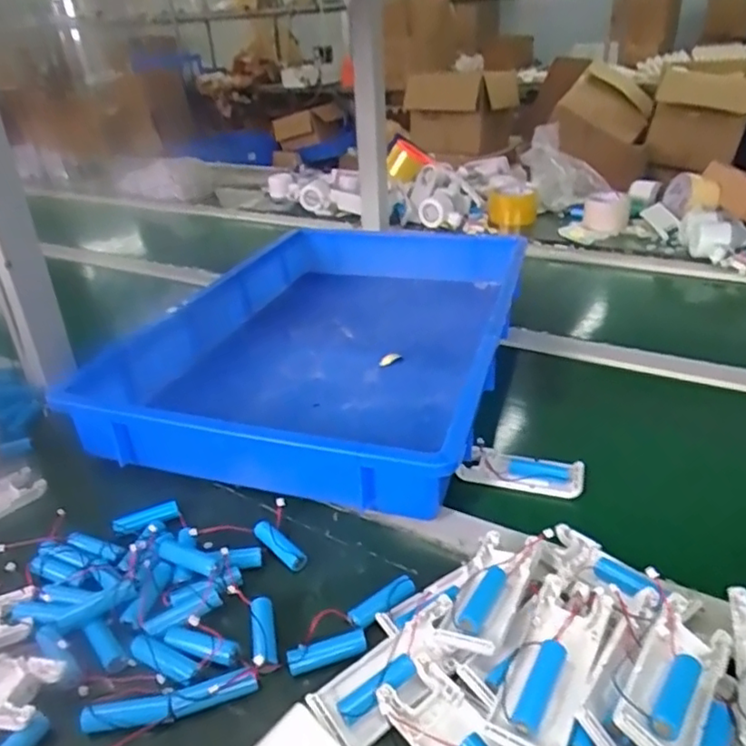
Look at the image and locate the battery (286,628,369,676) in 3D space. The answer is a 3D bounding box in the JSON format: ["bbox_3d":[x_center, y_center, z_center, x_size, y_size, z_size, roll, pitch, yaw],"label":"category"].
[{"bbox_3d":[-0.028,0.177,0.388,0.050,0.012,0.014,-13,31,-14],"label":"battery"}]

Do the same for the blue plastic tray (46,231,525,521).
[{"bbox_3d":[-0.033,-0.060,0.740,0.361,0.086,0.576,6,32,17],"label":"blue plastic tray"}]

